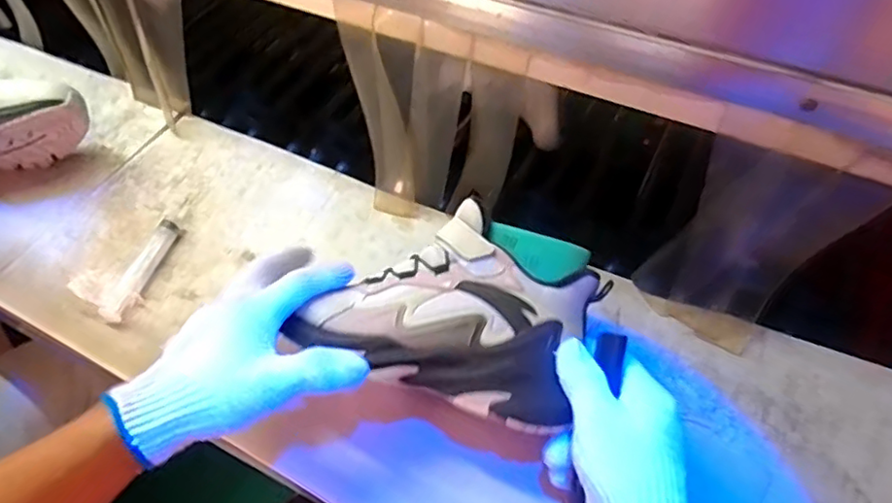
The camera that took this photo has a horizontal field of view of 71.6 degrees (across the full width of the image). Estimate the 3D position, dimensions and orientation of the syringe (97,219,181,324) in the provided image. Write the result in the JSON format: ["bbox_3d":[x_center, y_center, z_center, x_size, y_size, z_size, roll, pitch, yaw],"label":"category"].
[{"bbox_3d":[-0.294,0.017,0.600,0.022,0.028,0.112,12,54,11],"label":"syringe"}]

